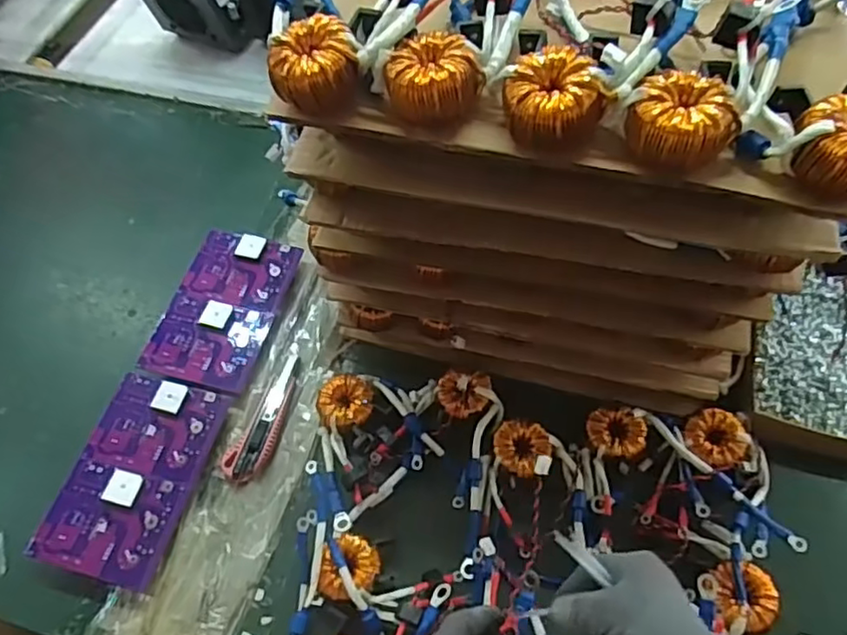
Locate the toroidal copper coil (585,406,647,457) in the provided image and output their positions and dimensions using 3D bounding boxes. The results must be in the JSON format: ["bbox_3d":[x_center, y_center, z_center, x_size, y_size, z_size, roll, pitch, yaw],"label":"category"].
[{"bbox_3d":[0.193,0.115,0.627,0.058,0.023,0.047,3,60,5],"label":"toroidal copper coil"}]

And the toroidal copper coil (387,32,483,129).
[{"bbox_3d":[0.007,-0.158,0.417,0.061,0.033,0.053,-9,59,-2],"label":"toroidal copper coil"}]

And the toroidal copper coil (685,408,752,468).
[{"bbox_3d":[0.288,0.119,0.619,0.056,0.017,0.057,-1,59,2],"label":"toroidal copper coil"}]

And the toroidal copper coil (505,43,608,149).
[{"bbox_3d":[0.079,-0.136,0.397,0.057,0.035,0.053,-1,59,2],"label":"toroidal copper coil"}]

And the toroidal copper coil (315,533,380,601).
[{"bbox_3d":[-0.067,0.232,0.580,0.051,0.033,0.055,7,59,7],"label":"toroidal copper coil"}]

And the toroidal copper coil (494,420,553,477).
[{"bbox_3d":[0.097,0.127,0.626,0.052,0.014,0.051,-1,59,2],"label":"toroidal copper coil"}]

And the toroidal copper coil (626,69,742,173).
[{"bbox_3d":[0.159,-0.120,0.387,0.061,0.033,0.057,-1,59,2],"label":"toroidal copper coil"}]

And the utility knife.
[{"bbox_3d":[-0.169,0.105,0.673,0.042,0.017,0.148,11,60,9],"label":"utility knife"}]

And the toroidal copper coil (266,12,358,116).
[{"bbox_3d":[-0.075,-0.171,0.430,0.058,0.040,0.055,-21,61,-9],"label":"toroidal copper coil"}]

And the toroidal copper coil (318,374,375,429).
[{"bbox_3d":[-0.082,0.091,0.671,0.058,0.026,0.056,-1,59,2],"label":"toroidal copper coil"}]

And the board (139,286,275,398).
[{"bbox_3d":[-0.245,0.023,0.707,0.121,0.023,0.106,13,61,5],"label":"board"}]

